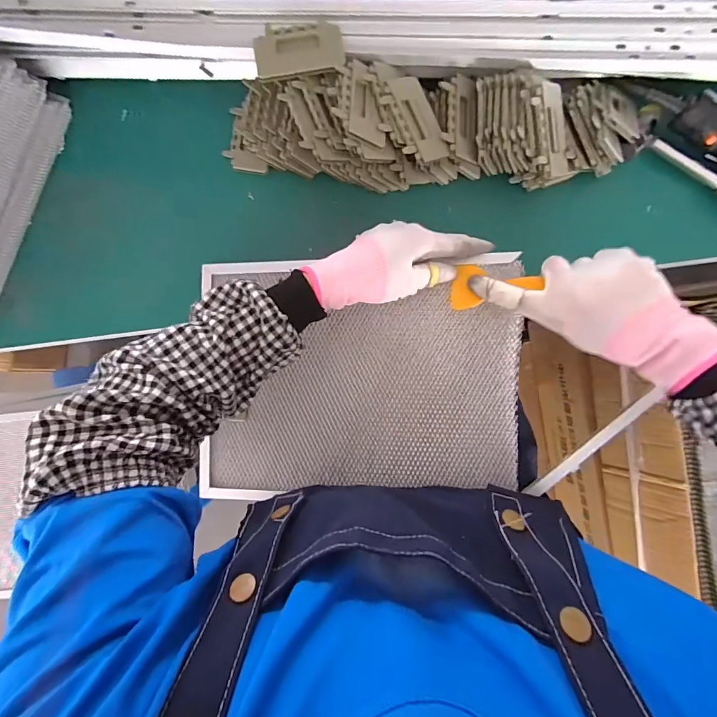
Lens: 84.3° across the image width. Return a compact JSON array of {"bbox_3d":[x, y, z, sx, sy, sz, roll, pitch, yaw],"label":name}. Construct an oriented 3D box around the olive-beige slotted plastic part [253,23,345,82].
[{"bbox_3d":[-0.058,-0.302,0.384,0.084,0.008,0.052,-7,89,-3],"label":"olive-beige slotted plastic part"}]

